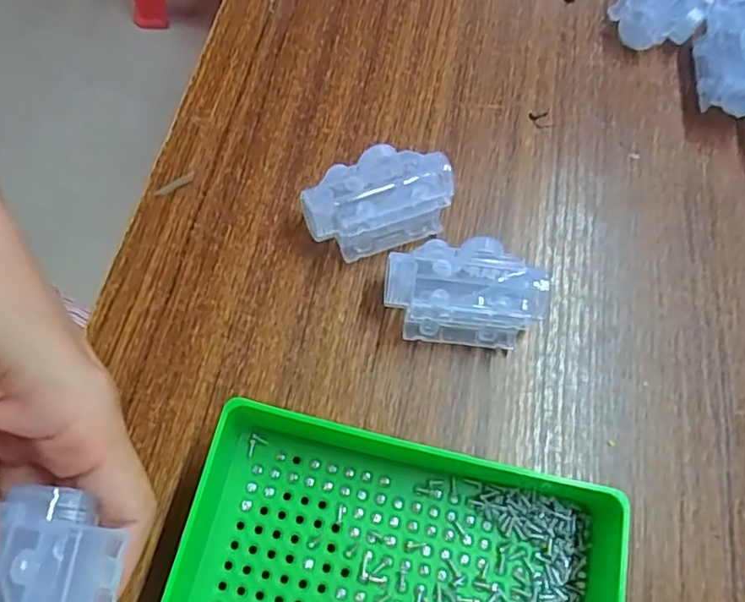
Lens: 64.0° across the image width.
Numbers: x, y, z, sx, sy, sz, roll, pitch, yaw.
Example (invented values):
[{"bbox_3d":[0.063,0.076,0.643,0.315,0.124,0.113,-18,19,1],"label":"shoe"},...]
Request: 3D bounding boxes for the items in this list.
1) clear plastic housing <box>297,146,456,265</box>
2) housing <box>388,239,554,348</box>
[{"bbox_3d":[0.002,-0.048,0.280,0.069,0.028,0.040,-20,69,-11],"label":"clear plastic housing"},{"bbox_3d":[0.041,-0.004,0.267,0.069,0.028,0.042,5,67,-1],"label":"housing"}]

